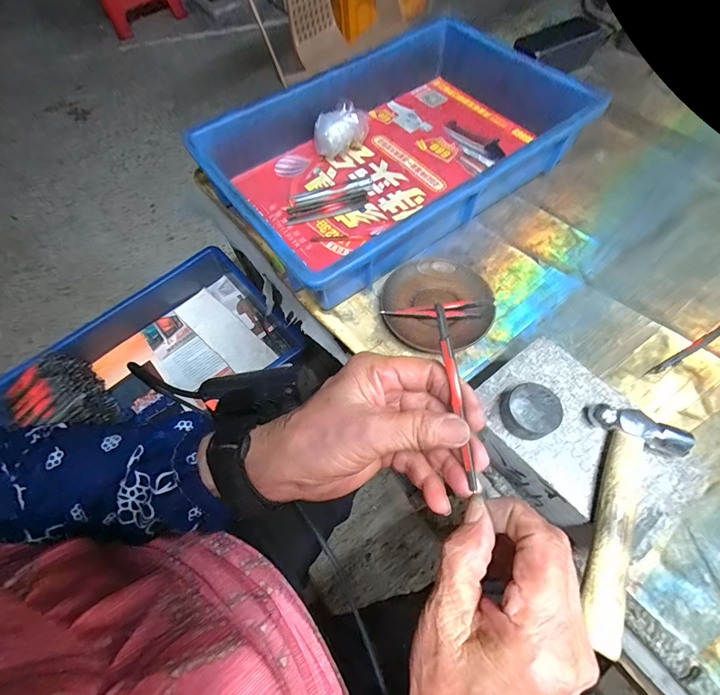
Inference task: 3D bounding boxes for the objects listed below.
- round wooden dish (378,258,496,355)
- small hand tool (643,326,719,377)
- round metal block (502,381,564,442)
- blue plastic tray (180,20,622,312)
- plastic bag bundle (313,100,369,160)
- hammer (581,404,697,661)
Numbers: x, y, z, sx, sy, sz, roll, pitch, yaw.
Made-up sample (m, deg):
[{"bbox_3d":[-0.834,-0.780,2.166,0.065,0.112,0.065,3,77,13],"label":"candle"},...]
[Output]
[{"bbox_3d":[0.083,-0.047,0.385,0.113,0.015,0.110,-1,64,2],"label":"round wooden dish"},{"bbox_3d":[0.320,0.004,0.353,0.105,0.004,0.008,-27,66,-10],"label":"small hand tool"},{"bbox_3d":[0.125,0.048,0.267,0.035,0.022,0.037,-1,67,2],"label":"round metal block"},{"bbox_3d":[0.056,-0.258,0.457,0.449,0.078,0.273,-35,67,-13],"label":"blue plastic tray"},{"bbox_3d":[-0.026,-0.291,0.488,0.077,0.053,0.045,-34,67,-13],"label":"plastic bag bundle"},{"bbox_3d":[0.178,0.113,0.233,0.058,0.018,0.144,16,68,9],"label":"hammer"}]

